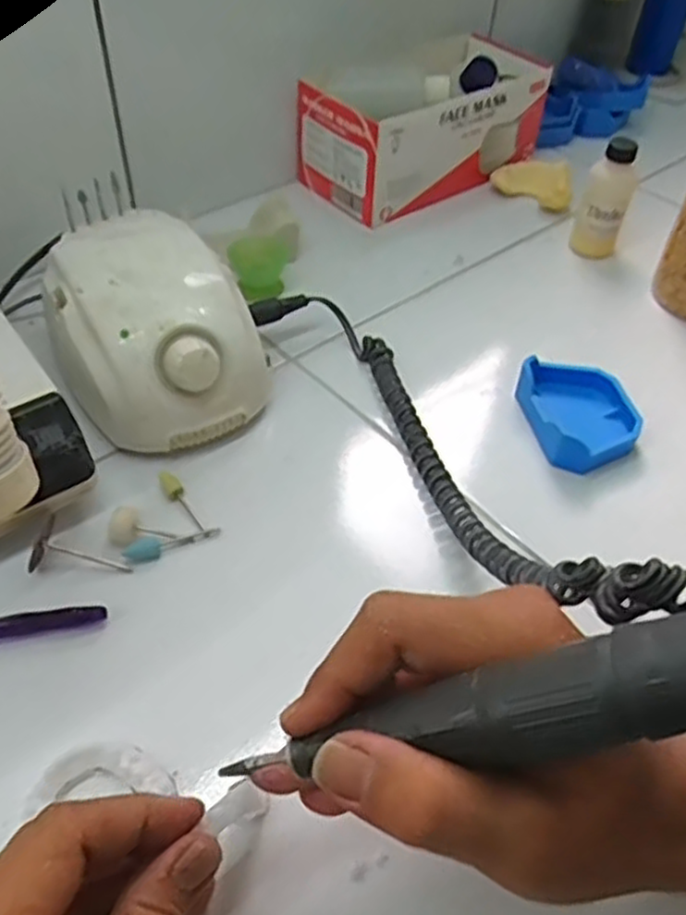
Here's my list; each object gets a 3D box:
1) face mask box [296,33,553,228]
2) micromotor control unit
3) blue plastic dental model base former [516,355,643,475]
[{"bbox_3d":[0.072,-0.290,0.634,0.209,0.085,0.116,-32,56,-28],"label":"face mask box"},{"bbox_3d":[-0.115,-0.074,0.432,0.106,0.079,0.130,-26,54,-24],"label":"micromotor control unit"},{"bbox_3d":[0.144,-0.026,0.447,0.061,0.029,0.078,-7,48,-10],"label":"blue plastic dental model base former"}]

